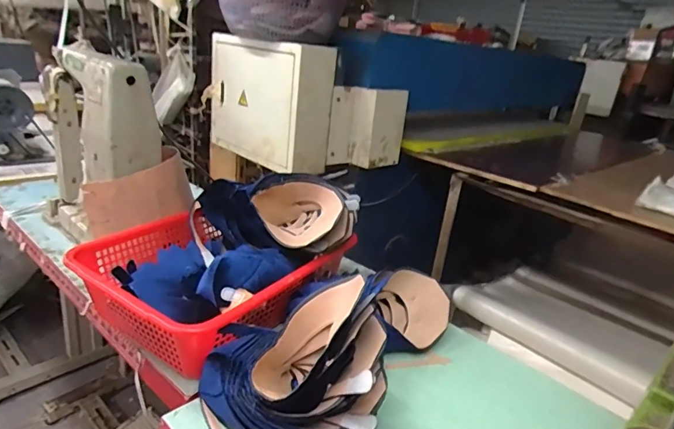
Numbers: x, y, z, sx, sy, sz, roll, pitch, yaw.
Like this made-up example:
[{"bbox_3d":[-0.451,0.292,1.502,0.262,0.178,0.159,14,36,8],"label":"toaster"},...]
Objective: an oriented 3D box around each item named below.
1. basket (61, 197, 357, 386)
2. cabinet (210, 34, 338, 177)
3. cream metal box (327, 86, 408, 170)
[{"bbox_3d":[-0.215,0.102,0.772,0.317,0.121,0.352,20,25,30],"label":"basket"},{"bbox_3d":[-0.232,-0.367,1.474,0.170,0.371,0.472,-13,29,-40],"label":"cabinet"},{"bbox_3d":[0.100,-0.271,1.407,0.244,0.233,0.100,-13,29,-40],"label":"cream metal box"}]

